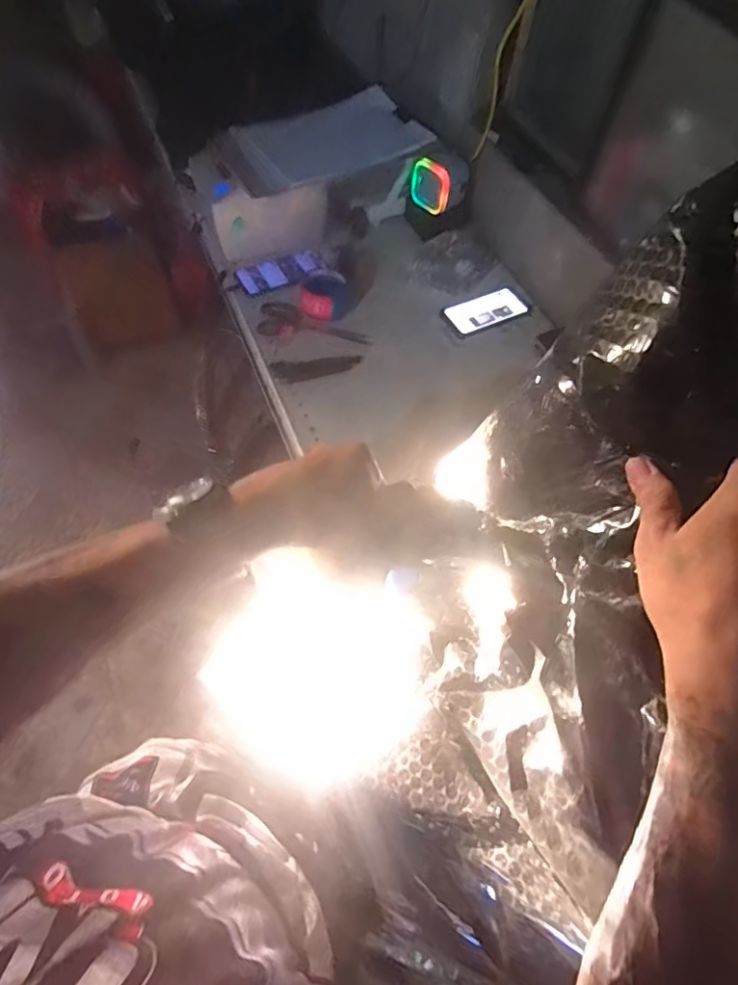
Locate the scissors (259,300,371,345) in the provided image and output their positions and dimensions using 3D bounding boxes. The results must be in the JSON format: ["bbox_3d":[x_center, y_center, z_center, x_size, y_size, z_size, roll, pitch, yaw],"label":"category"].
[{"bbox_3d":[-0.103,-0.282,0.945,0.203,0.019,0.070,24,60,11],"label":"scissors"}]

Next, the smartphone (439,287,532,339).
[{"bbox_3d":[0.215,-0.330,1.002,0.158,0.016,0.080,-27,64,-18],"label":"smartphone"}]

